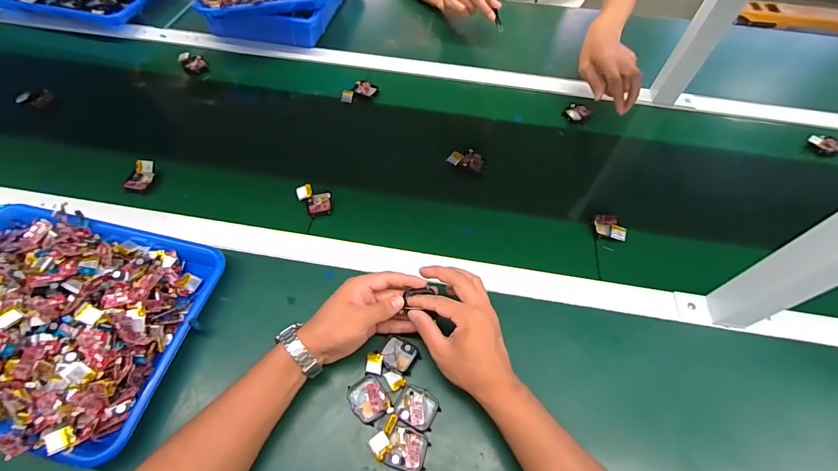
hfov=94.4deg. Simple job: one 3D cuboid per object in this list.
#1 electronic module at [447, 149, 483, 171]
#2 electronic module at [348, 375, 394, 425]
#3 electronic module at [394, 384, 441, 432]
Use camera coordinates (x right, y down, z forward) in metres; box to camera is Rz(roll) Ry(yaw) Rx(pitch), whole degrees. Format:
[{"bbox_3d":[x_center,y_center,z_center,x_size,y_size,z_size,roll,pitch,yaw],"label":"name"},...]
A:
[{"bbox_3d":[0.077,-0.125,0.633,0.057,0.009,0.034,13,58,6],"label":"electronic module"},{"bbox_3d":[-0.057,0.181,0.431,0.038,0.010,0.049,-26,62,-18],"label":"electronic module"},{"bbox_3d":[-0.001,0.190,0.430,0.045,0.011,0.040,25,60,13],"label":"electronic module"}]

